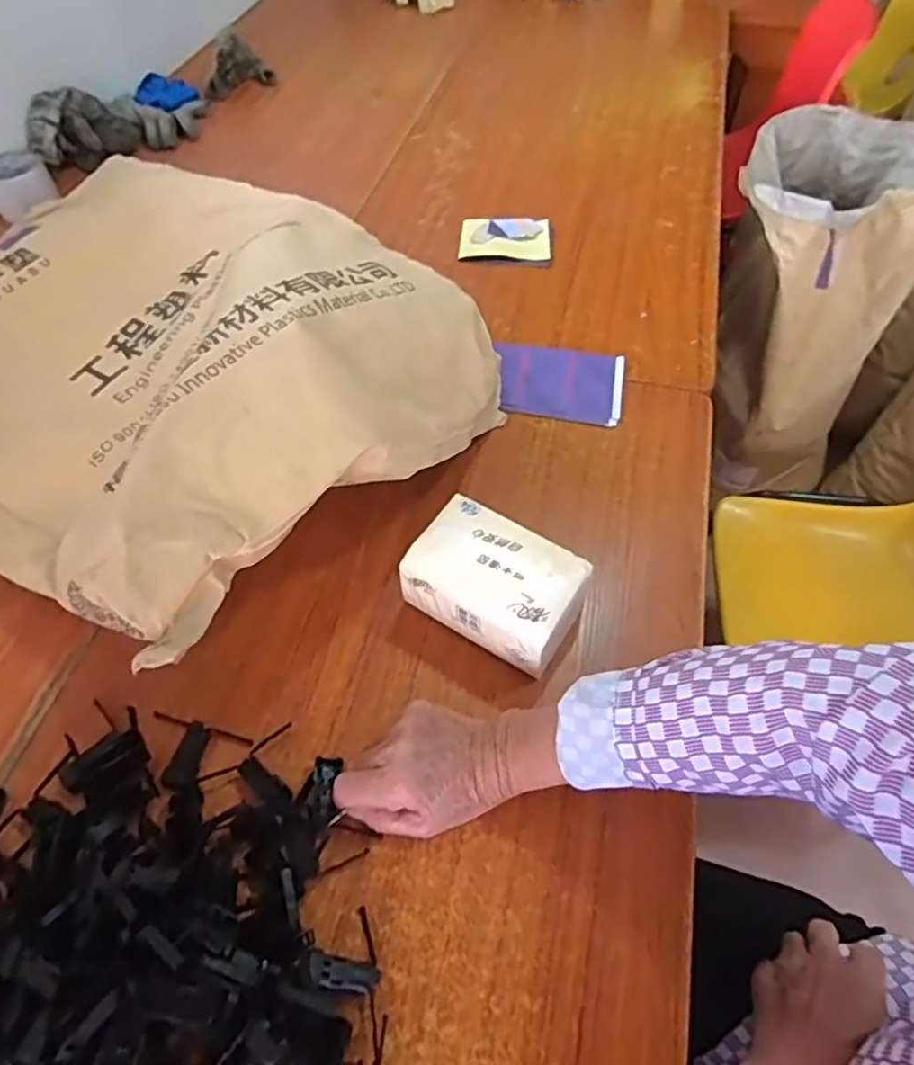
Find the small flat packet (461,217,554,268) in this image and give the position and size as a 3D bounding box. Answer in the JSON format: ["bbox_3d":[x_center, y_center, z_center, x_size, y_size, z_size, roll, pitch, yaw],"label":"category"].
[{"bbox_3d":[0.067,-0.396,0.866,0.123,0.011,0.090,2,56,3],"label":"small flat packet"}]

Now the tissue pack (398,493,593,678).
[{"bbox_3d":[0.033,0.045,0.531,0.135,0.081,0.086,29,61,19],"label":"tissue pack"}]

